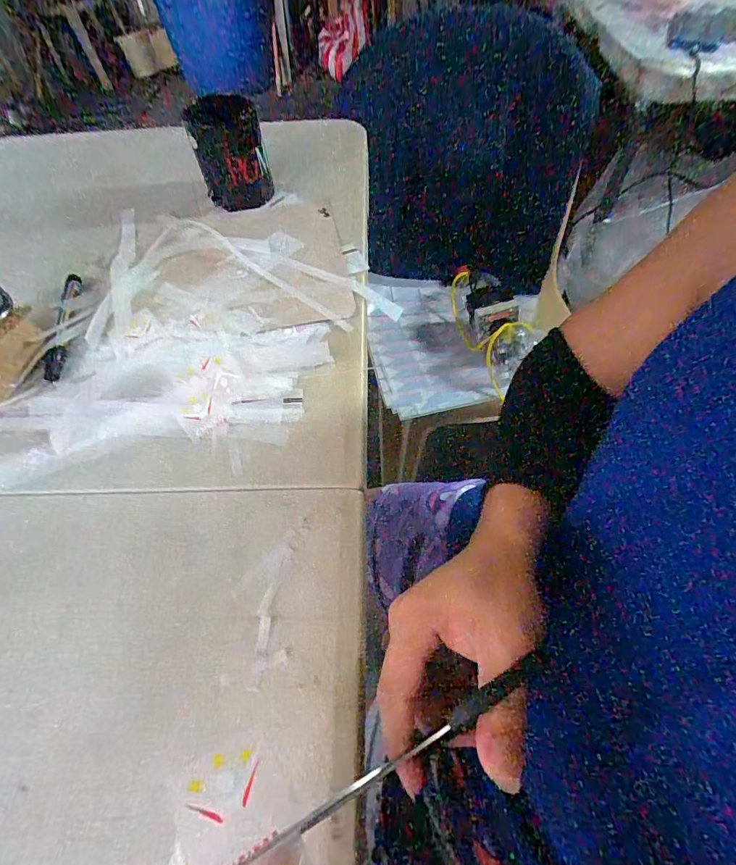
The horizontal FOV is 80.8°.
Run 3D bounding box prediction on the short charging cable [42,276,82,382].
[{"bbox_3d":[-0.302,-0.110,0.429,0.019,0.013,0.144,-10,58,-2],"label":"short charging cable"}]

